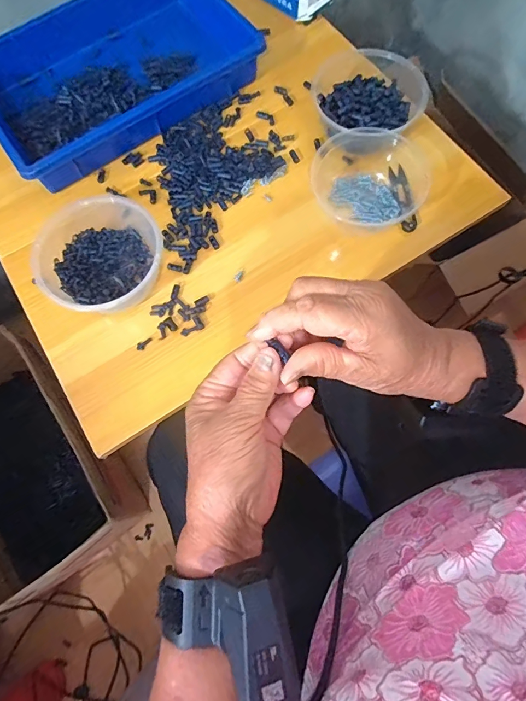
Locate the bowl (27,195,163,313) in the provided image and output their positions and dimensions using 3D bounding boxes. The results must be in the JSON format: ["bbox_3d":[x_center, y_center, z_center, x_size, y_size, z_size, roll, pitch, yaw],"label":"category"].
[{"bbox_3d":[-0.200,-0.118,0.475,0.148,0.057,0.137,0,72,1],"label":"bowl"}]

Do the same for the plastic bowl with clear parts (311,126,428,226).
[{"bbox_3d":[0.123,-0.214,0.493,0.145,0.062,0.116,12,73,5],"label":"plastic bowl with clear parts"}]

